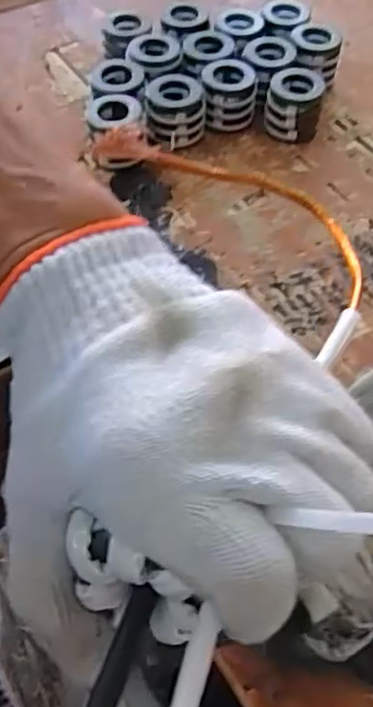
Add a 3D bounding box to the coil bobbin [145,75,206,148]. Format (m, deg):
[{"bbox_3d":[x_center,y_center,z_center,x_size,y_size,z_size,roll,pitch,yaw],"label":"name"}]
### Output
[{"bbox_3d":[-0.009,-0.205,0.558,0.048,0.040,0.047,0,55,-1],"label":"coil bobbin"}]

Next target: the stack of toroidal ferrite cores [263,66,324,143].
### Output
[{"bbox_3d":[0.092,-0.214,0.574,0.045,0.044,0.052,7,55,3],"label":"stack of toroidal ferrite cores"}]

